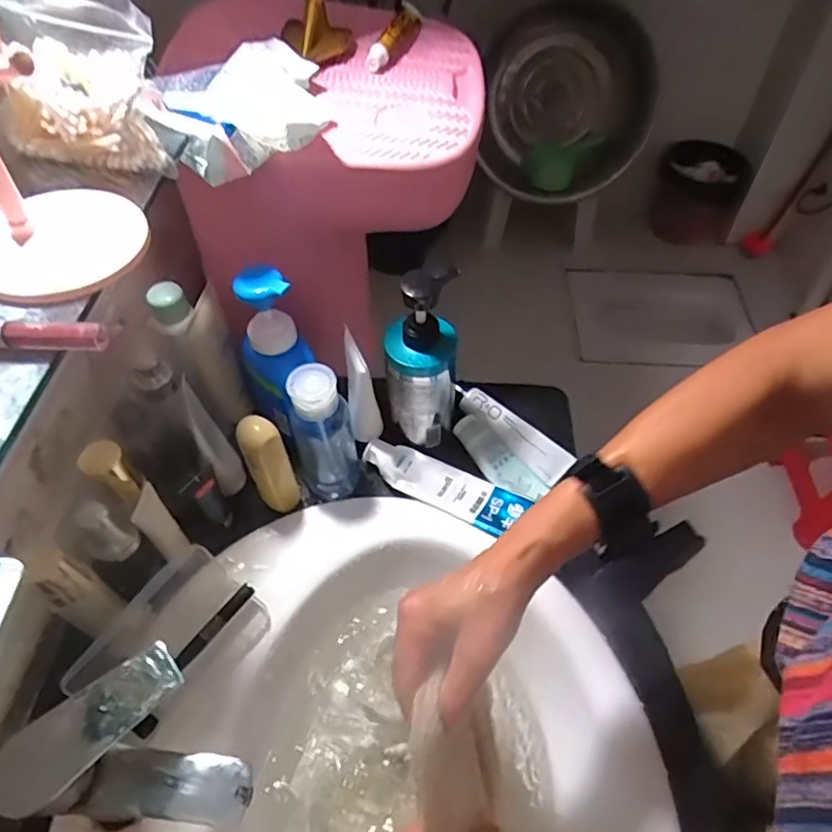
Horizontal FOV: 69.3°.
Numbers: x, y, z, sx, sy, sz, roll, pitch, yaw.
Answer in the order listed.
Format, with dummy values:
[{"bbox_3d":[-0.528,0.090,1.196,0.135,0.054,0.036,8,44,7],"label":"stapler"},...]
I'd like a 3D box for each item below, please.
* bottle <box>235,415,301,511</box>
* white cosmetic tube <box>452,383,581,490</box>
[{"bbox_3d":[-0.145,0.050,0.593,0.037,0.119,0.037,0,51,0],"label":"bottle"},{"bbox_3d":[0.107,0.016,0.687,0.148,0.029,0.051,33,59,25],"label":"white cosmetic tube"}]

